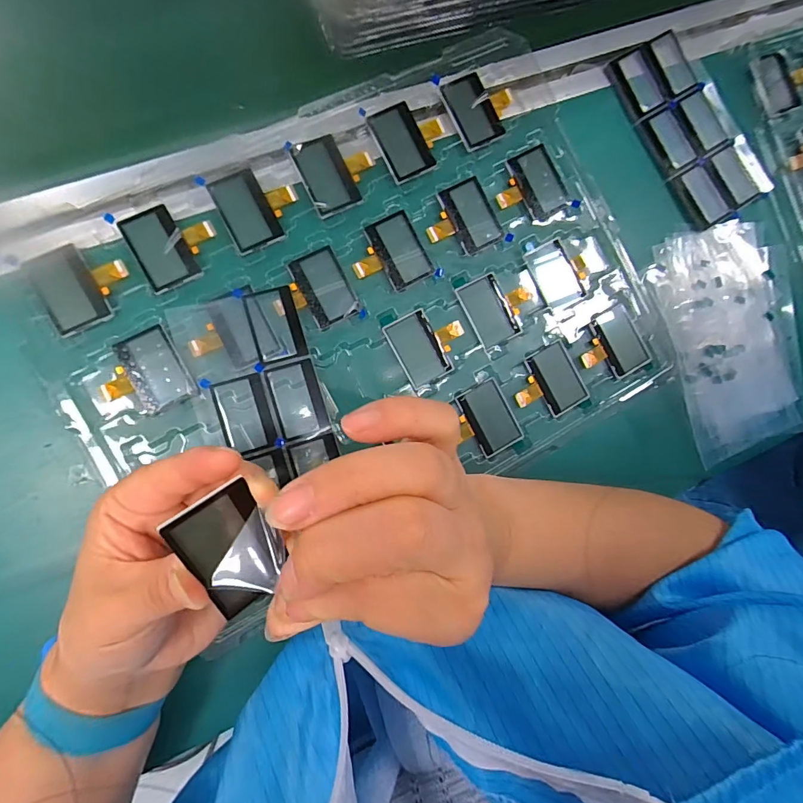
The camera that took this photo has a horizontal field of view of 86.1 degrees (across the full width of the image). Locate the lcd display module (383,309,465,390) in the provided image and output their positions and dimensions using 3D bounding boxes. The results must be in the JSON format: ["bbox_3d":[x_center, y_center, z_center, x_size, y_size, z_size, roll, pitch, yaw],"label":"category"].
[{"bbox_3d":[0.019,-0.038,0.284,0.047,0.004,0.045,-29,93,-8],"label":"lcd display module"}]

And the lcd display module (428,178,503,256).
[{"bbox_3d":[0.041,-0.122,0.290,0.049,0.004,0.046,-29,93,-8],"label":"lcd display module"}]

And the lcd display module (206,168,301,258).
[{"bbox_3d":[-0.089,-0.121,0.266,0.047,0.004,0.047,-25,93,-8],"label":"lcd display module"}]

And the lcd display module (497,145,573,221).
[{"bbox_3d":[0.090,-0.148,0.298,0.049,0.004,0.047,-30,93,-8],"label":"lcd display module"}]

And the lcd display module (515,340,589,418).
[{"bbox_3d":[0.102,-0.012,0.297,0.048,0.004,0.045,-30,93,-8],"label":"lcd display module"}]

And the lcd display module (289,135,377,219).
[{"bbox_3d":[-0.041,-0.148,0.275,0.047,0.004,0.047,-26,93,-8],"label":"lcd display module"}]

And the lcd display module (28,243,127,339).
[{"bbox_3d":[-0.185,-0.068,0.248,0.047,0.004,0.045,-28,93,-8],"label":"lcd display module"}]

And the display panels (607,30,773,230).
[{"bbox_3d":[0.222,-0.208,0.328,0.074,0.009,0.141,-33,94,-8],"label":"display panels"}]

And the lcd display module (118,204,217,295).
[{"bbox_3d":[-0.136,-0.095,0.258,0.046,0.004,0.047,-27,93,-8],"label":"lcd display module"}]

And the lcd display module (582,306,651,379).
[{"bbox_3d":[0.149,-0.039,0.305,0.047,0.005,0.046,-26,93,-8],"label":"lcd display module"}]

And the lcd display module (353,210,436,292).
[{"bbox_3d":[-0.008,-0.095,0.280,0.047,0.004,0.047,-27,93,-8],"label":"lcd display module"}]

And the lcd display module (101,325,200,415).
[{"bbox_3d":[-0.152,-0.016,0.253,0.045,0.004,0.045,-29,93,-8],"label":"lcd display module"}]

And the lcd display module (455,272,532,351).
[{"bbox_3d":[0.067,-0.065,0.290,0.046,0.004,0.045,-27,93,-8],"label":"lcd display module"}]

